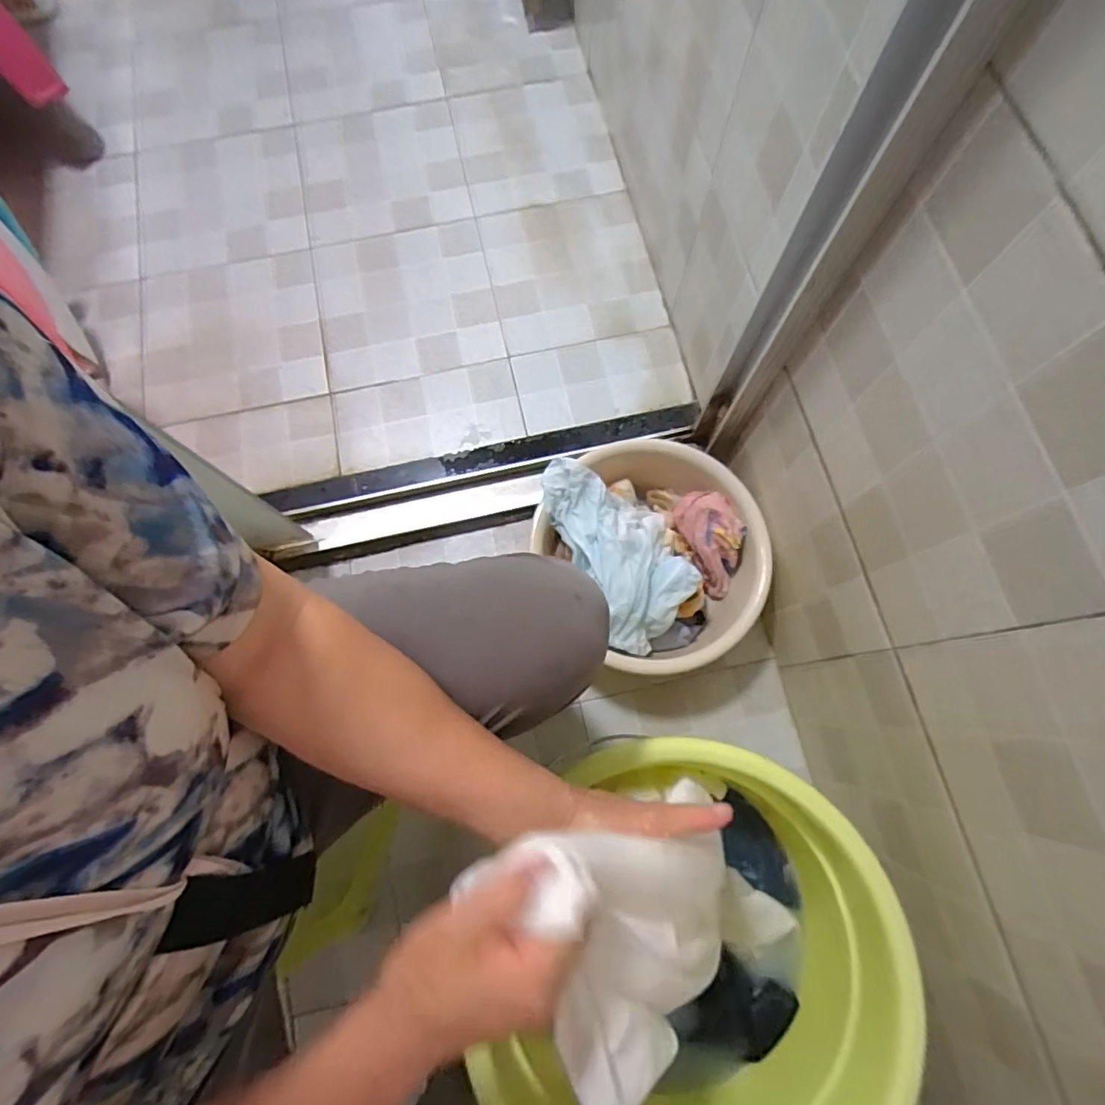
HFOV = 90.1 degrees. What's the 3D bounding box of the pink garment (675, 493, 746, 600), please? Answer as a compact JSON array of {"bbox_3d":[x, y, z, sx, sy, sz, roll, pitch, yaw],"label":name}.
[{"bbox_3d":[0.227,-0.016,0.791,0.077,0.086,0.141,-33,77,-9],"label":"pink garment"}]

